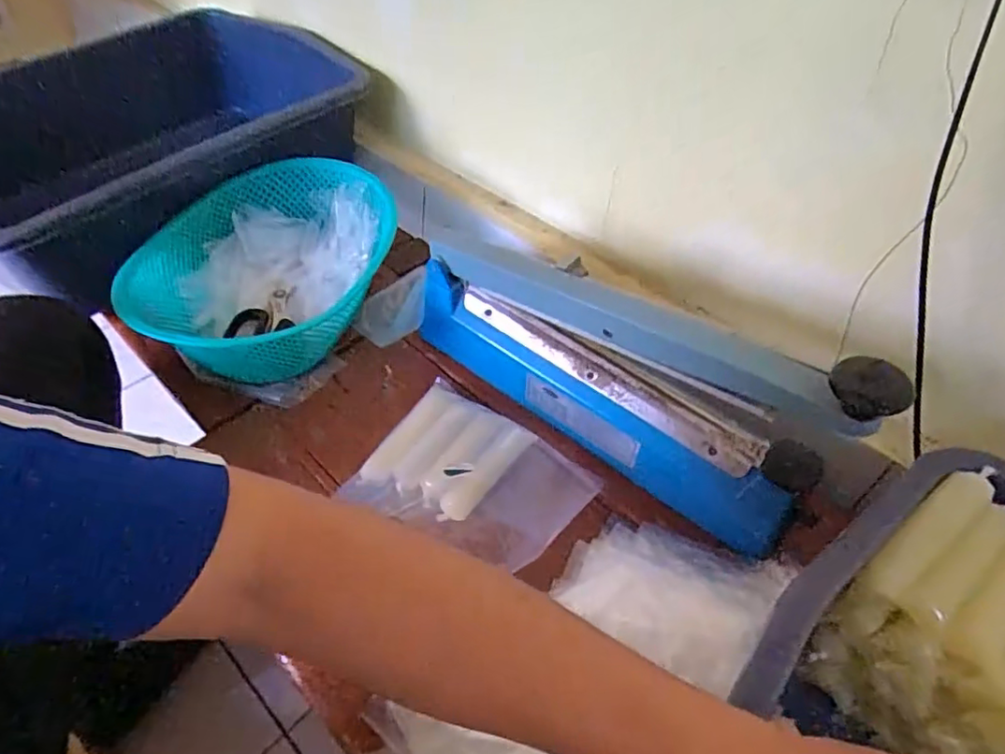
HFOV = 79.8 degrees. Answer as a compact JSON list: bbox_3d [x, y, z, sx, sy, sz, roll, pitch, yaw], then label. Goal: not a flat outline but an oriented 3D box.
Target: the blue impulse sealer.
[{"bbox_3d":[0.086,-0.013,0.515,0.401,0.180,0.068,33,56,24],"label":"blue impulse sealer"}]

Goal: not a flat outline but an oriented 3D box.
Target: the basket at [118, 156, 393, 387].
[{"bbox_3d":[-0.242,-0.109,0.641,0.223,0.097,0.302,13,50,9],"label":"basket"}]

